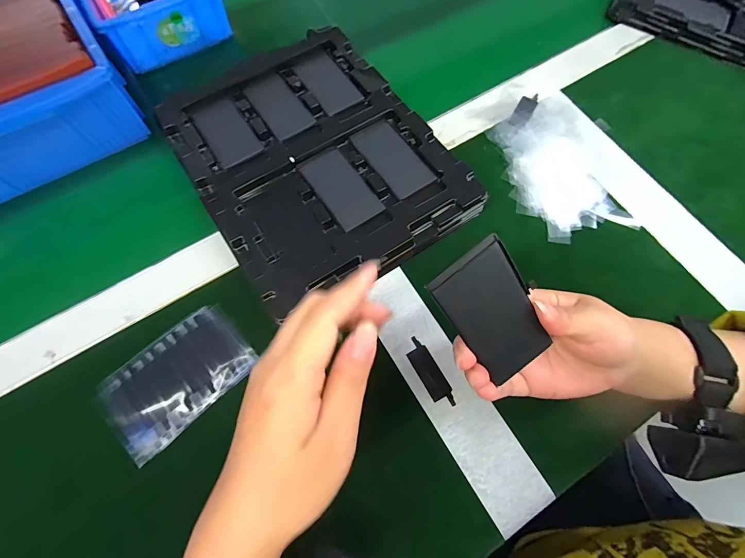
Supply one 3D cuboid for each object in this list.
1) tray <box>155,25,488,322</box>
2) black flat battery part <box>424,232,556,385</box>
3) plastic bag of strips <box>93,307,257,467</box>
[{"bbox_3d":[-0.061,-0.122,0.350,0.215,0.038,0.283,-32,75,-12],"label":"tray"},{"bbox_3d":[0.068,0.020,0.198,0.045,0.004,0.083,-39,113,-3],"label":"black flat battery part"},{"bbox_3d":[-0.161,0.081,0.295,0.075,0.009,0.115,44,75,12],"label":"plastic bag of strips"}]

